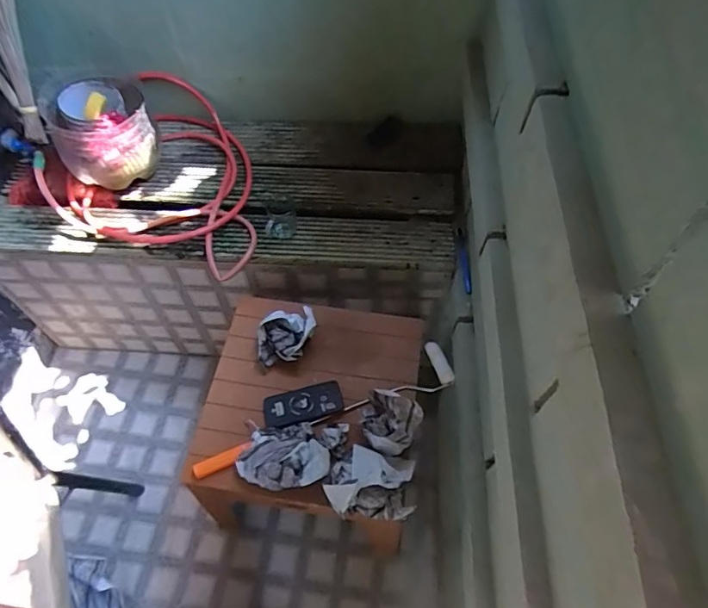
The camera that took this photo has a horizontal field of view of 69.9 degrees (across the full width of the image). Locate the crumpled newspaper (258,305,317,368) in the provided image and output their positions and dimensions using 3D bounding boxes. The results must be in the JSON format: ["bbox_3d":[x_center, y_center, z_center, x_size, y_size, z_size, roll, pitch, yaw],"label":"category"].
[{"bbox_3d":[-0.151,0.079,1.160,0.151,0.095,0.103,-23,60,-14],"label":"crumpled newspaper"}]

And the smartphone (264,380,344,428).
[{"bbox_3d":[-0.111,0.222,1.110,0.168,0.019,0.084,-15,58,-9],"label":"smartphone"}]

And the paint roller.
[{"bbox_3d":[-0.062,0.222,1.108,0.597,0.031,0.102,-18,59,-12],"label":"paint roller"}]

